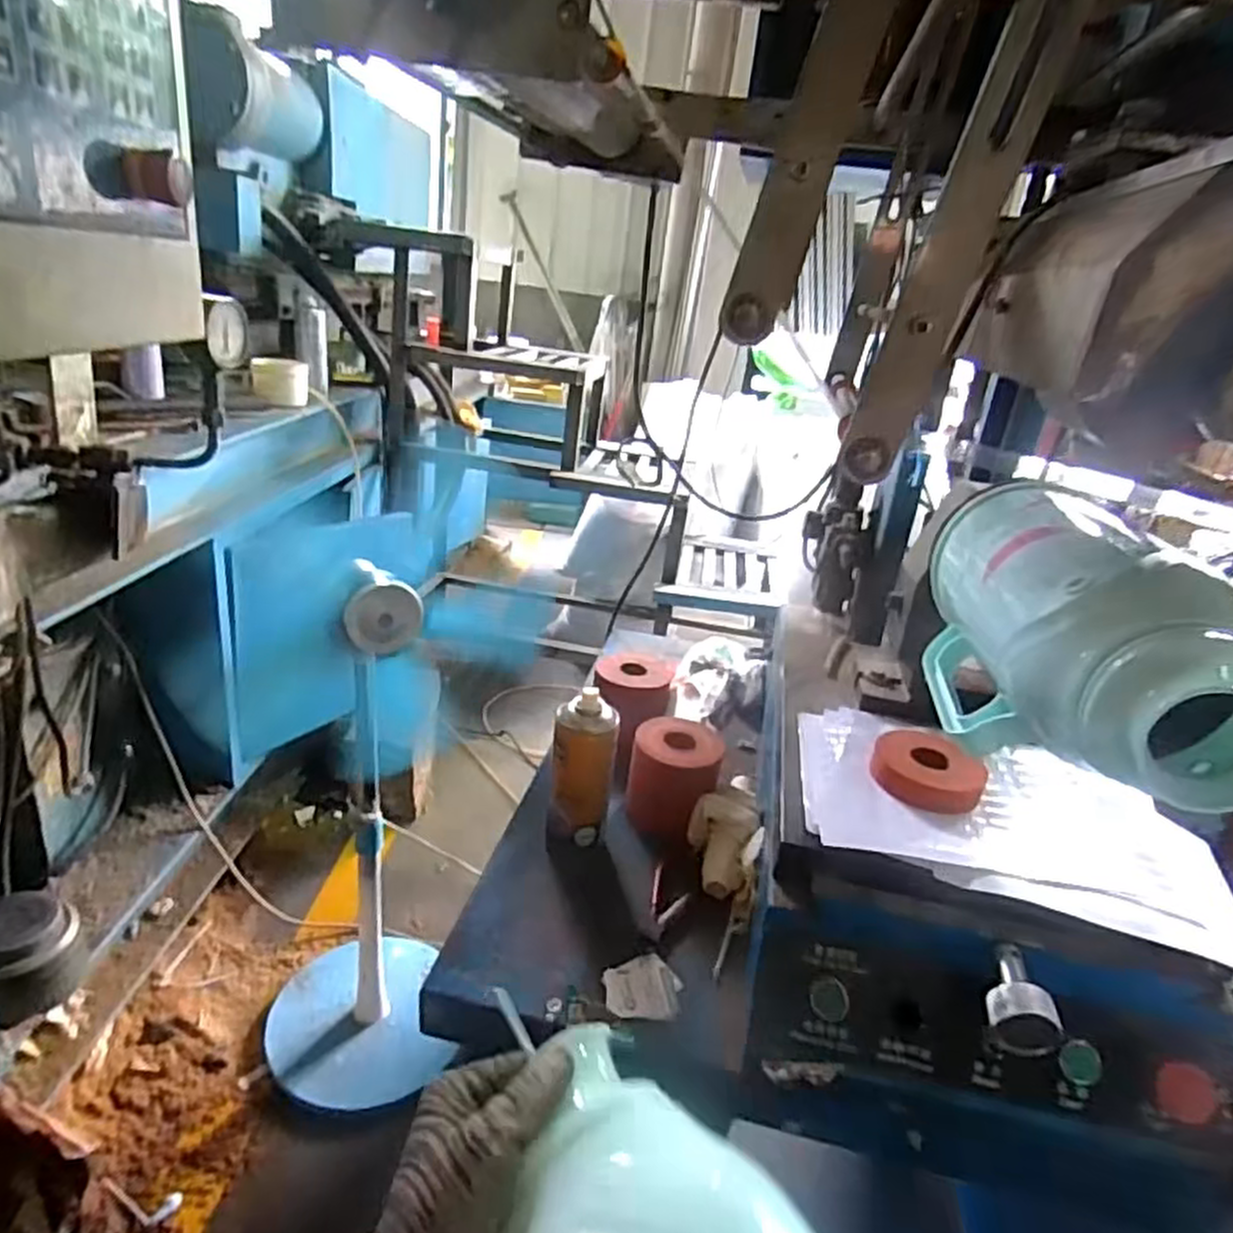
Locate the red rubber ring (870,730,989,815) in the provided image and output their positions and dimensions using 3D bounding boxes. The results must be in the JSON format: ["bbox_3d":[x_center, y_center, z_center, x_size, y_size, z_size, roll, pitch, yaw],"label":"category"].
[{"bbox_3d":[0.289,0.142,0.715,0.098,0.032,0.081,19,26,26],"label":"red rubber ring"}]

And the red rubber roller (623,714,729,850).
[{"bbox_3d":[0.062,0.187,0.865,0.099,0.102,0.103,11,23,7],"label":"red rubber roller"}]

